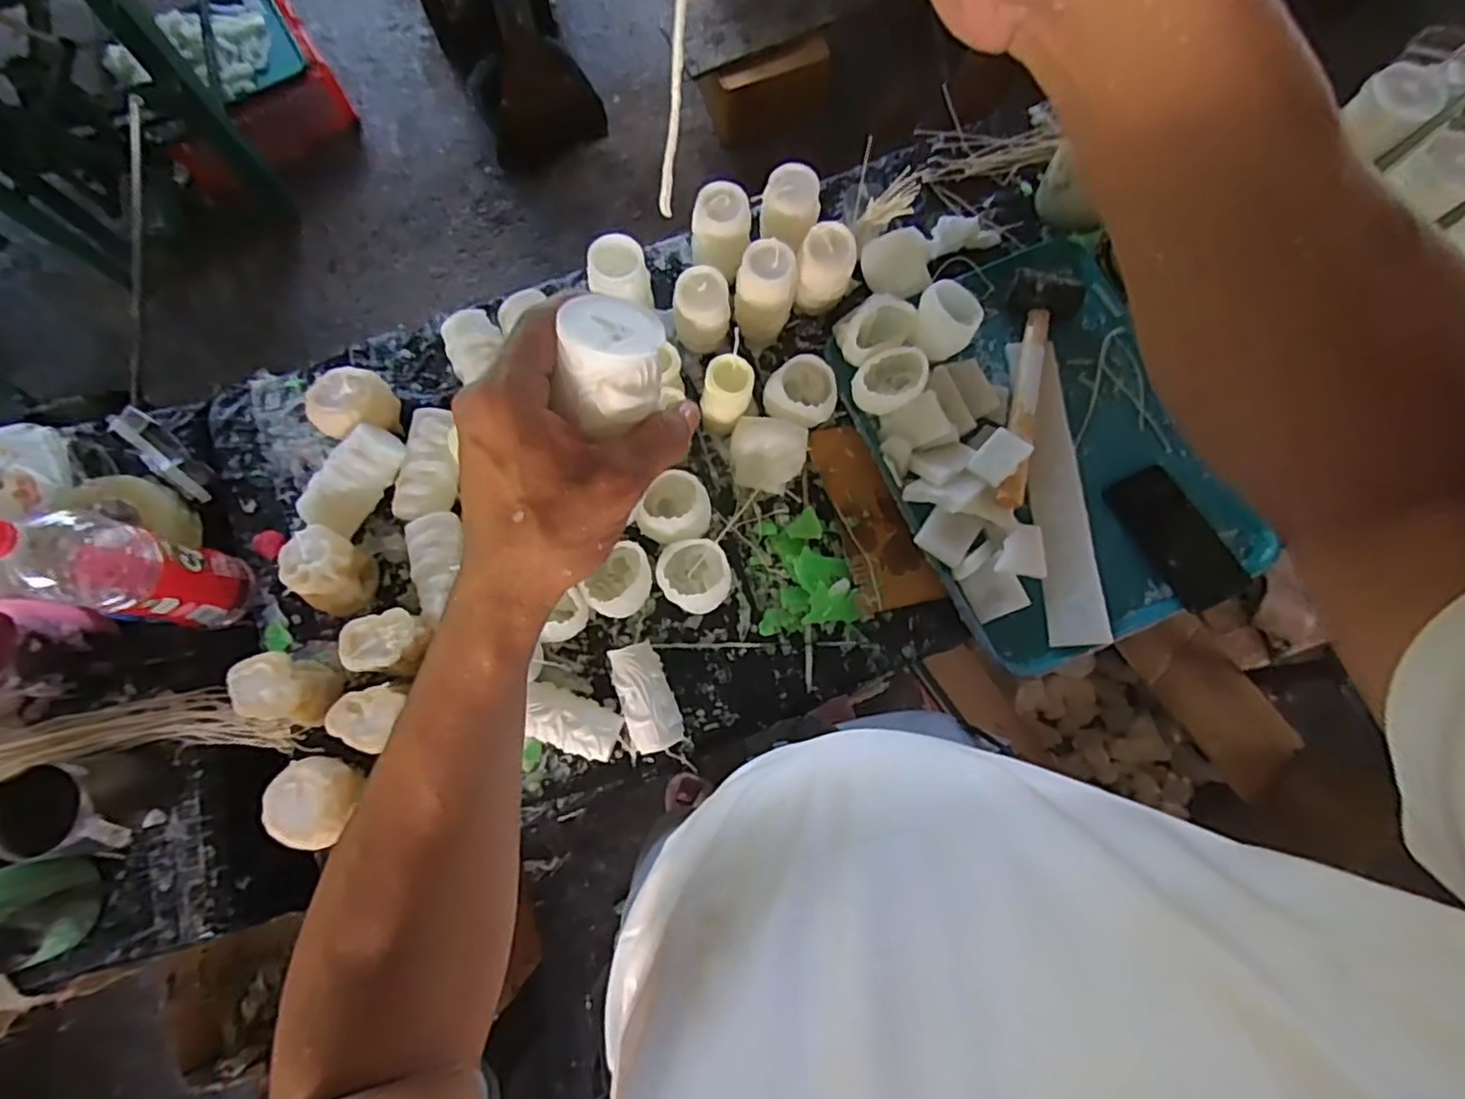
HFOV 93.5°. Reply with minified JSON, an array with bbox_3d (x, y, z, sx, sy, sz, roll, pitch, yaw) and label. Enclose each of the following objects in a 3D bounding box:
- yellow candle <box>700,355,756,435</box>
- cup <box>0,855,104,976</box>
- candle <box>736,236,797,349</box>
[{"bbox_3d":[-0.006,-0.166,0.766,0.058,0.104,0.054,6,76,2],"label":"yellow candle"},{"bbox_3d":[-0.655,0.331,0.613,0.086,0.111,0.086,-10,76,-2],"label":"cup"},{"bbox_3d":[0.038,-0.288,0.781,0.064,0.121,0.062,11,76,3],"label":"candle"}]

